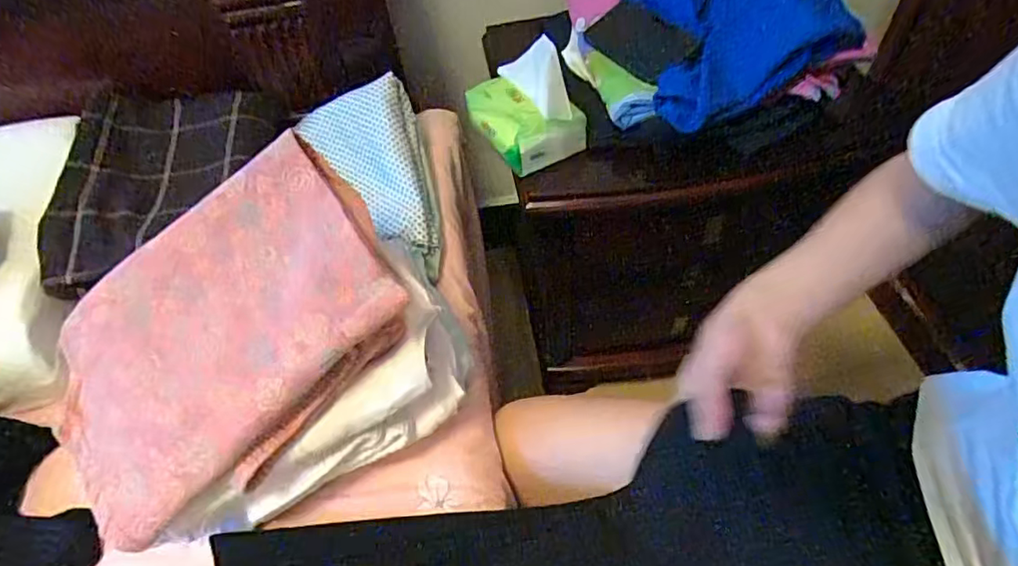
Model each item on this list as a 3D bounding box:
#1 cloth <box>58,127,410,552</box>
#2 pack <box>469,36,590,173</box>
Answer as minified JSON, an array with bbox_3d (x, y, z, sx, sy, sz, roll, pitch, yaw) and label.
[{"bbox_3d":[-0.219,0.036,0.441,0.280,0.040,0.203,-43,64,-5],"label":"cloth"},{"bbox_3d":[0.023,-0.214,0.699,0.109,0.092,0.113,-25,54,-14],"label":"pack"}]

